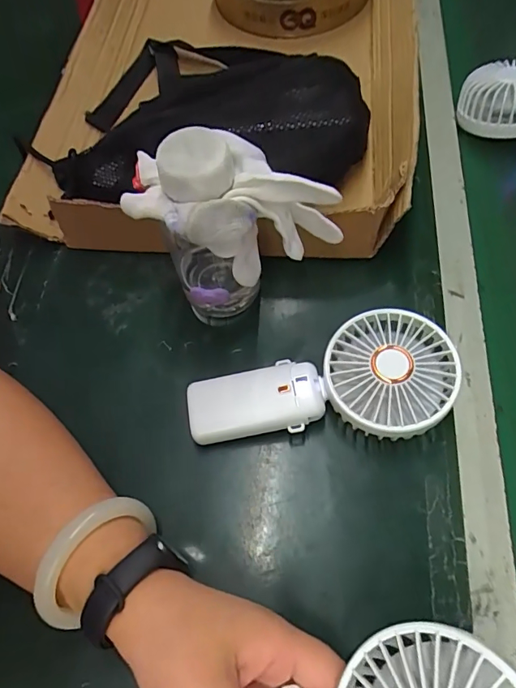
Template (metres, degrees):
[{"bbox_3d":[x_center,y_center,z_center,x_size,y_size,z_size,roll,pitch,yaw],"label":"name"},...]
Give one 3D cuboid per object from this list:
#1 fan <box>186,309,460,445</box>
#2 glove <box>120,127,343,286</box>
[{"bbox_3d":[0.042,0.036,0.326,0.178,0.053,0.084,-11,63,-4],"label":"fan"},{"bbox_3d":[-0.015,-0.086,0.291,0.125,0.078,0.061,-6,63,-1],"label":"glove"}]

